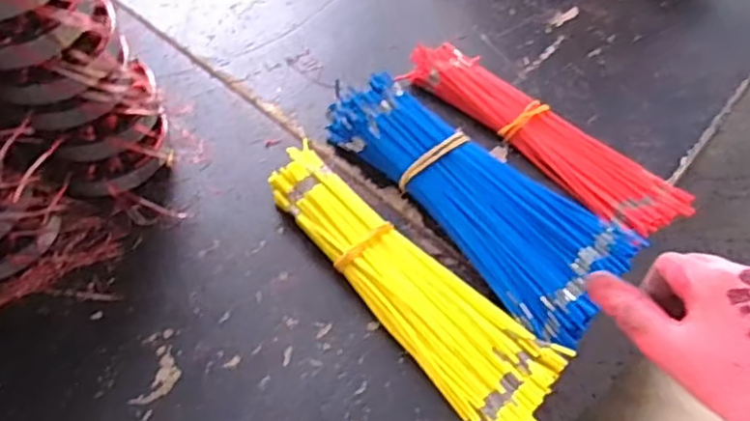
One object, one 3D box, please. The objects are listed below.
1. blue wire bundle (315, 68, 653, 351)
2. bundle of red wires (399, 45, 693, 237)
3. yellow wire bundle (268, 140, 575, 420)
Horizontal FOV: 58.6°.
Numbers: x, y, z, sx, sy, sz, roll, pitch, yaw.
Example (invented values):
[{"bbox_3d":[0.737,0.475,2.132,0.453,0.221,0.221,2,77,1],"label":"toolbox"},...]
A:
[{"bbox_3d":[0.070,-0.015,0.486,0.093,0.030,0.237,-38,68,-26],"label":"blue wire bundle"},{"bbox_3d":[0.133,-0.062,0.537,0.243,0.021,0.059,37,61,20],"label":"bundle of red wires"},{"bbox_3d":[0.023,0.043,0.451,0.072,0.025,0.238,-33,64,-23],"label":"yellow wire bundle"}]

